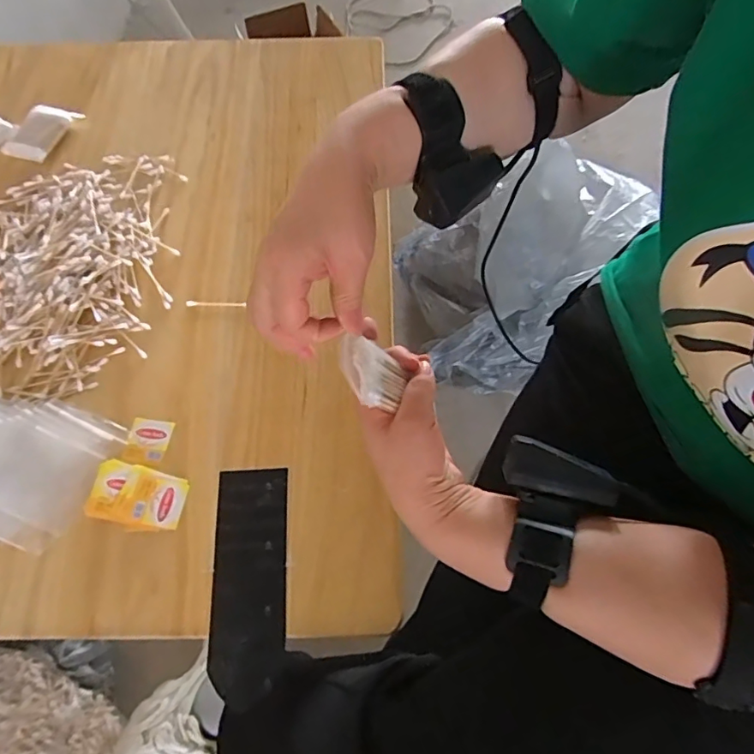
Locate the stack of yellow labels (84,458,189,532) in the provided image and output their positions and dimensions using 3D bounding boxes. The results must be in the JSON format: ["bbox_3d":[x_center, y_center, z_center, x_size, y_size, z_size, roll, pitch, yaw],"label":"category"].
[{"bbox_3d":[-0.212,0.105,0.451,0.083,0.011,0.052,16,65,7],"label":"stack of yellow labels"}]

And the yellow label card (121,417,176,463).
[{"bbox_3d":[-0.215,0.059,0.480,0.039,0.006,0.043,6,65,3],"label":"yellow label card"}]

